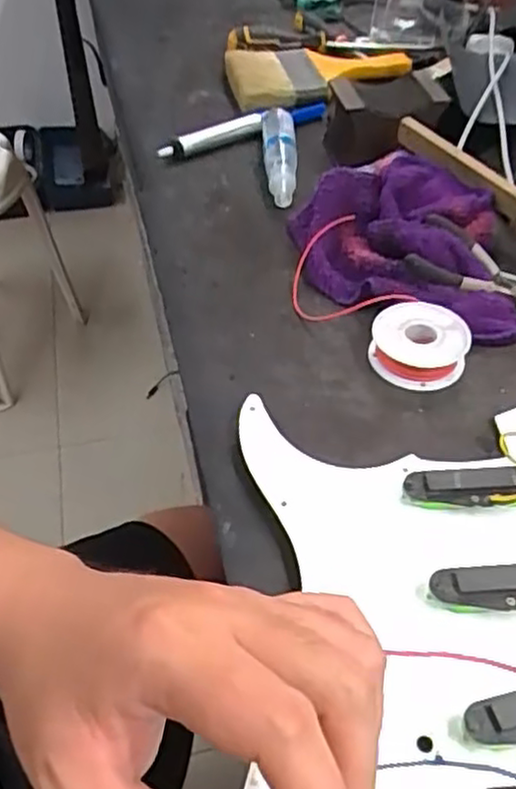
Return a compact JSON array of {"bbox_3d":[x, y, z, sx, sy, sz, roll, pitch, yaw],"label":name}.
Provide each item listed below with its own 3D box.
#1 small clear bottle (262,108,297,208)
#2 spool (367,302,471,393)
[{"bbox_3d":[0.019,-0.206,0.616,0.027,0.025,0.138,-2,46,0],"label":"small clear bottle"},{"bbox_3d":[0.104,-0.032,0.466,0.060,0.024,0.056,8,47,10],"label":"spool"}]

